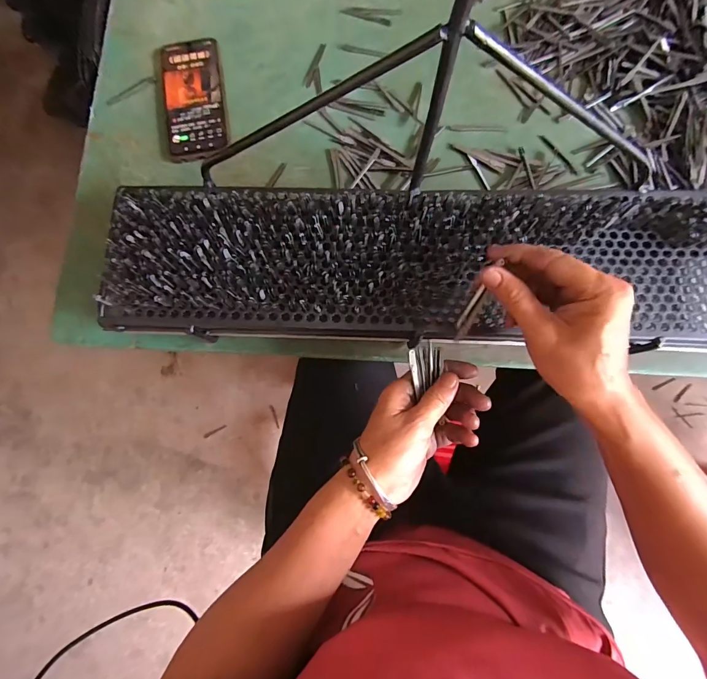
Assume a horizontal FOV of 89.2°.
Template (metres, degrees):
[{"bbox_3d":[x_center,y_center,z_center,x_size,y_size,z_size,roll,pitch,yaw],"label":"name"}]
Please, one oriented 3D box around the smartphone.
[{"bbox_3d":[-0.198,-0.299,0.448,0.074,0.012,0.162,-9,81,1],"label":"smartphone"}]

